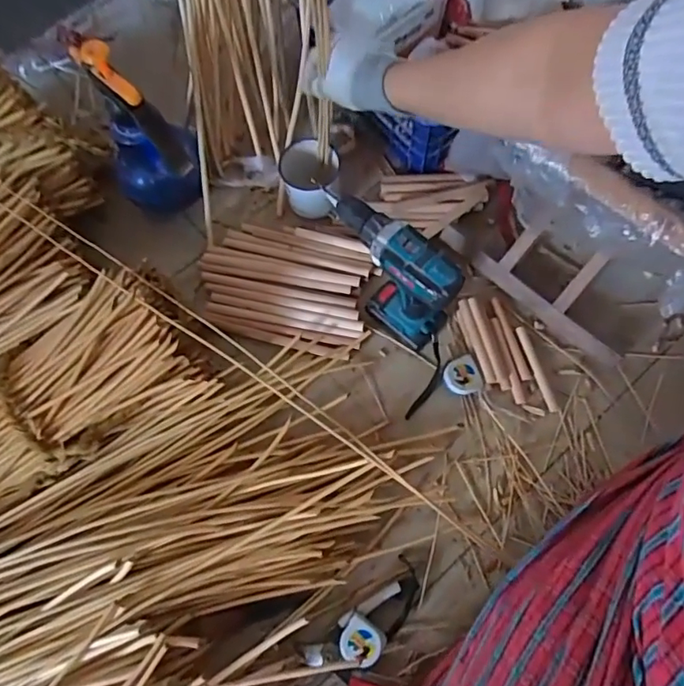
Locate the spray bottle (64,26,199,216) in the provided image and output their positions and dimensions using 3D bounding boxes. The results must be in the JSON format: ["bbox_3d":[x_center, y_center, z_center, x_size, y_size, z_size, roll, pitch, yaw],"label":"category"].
[{"bbox_3d":[-0.282,-0.292,0.733,0.127,0.248,0.106,-12,70,-3],"label":"spray bottle"}]

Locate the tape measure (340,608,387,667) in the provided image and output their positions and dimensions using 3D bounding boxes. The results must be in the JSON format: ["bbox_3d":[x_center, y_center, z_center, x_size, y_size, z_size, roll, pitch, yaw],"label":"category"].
[{"bbox_3d":[0.026,0.374,0.657,0.053,0.033,0.050,0,69,1],"label":"tape measure"}]

